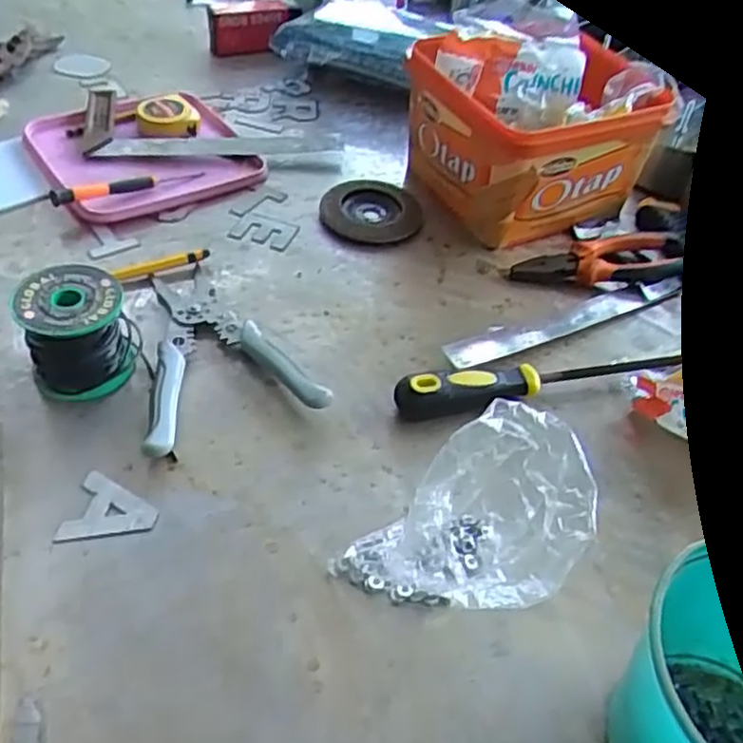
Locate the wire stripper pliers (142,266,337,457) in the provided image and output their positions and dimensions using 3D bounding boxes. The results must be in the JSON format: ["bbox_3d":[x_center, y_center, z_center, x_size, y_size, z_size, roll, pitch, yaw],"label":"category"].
[{"bbox_3d":[-0.126,-0.021,0.568,0.124,0.027,0.177,-16,50,-21],"label":"wire stripper pliers"}]

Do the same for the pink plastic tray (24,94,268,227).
[{"bbox_3d":[-0.219,-0.213,0.746,0.196,0.028,0.183,-22,52,-26],"label":"pink plastic tray"}]

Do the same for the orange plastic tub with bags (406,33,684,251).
[{"bbox_3d":[0.142,-0.230,0.728,0.188,0.138,0.184,-10,48,-16],"label":"orange plastic tub with bags"}]

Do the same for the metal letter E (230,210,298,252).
[{"bbox_3d":[-0.098,-0.127,0.693,0.056,0.005,0.043,17,46,10],"label":"metal letter E"}]

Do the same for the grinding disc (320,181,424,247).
[{"bbox_3d":[0.000,-0.152,0.722,0.096,0.010,0.098,0,46,-7],"label":"grinding disc"}]

